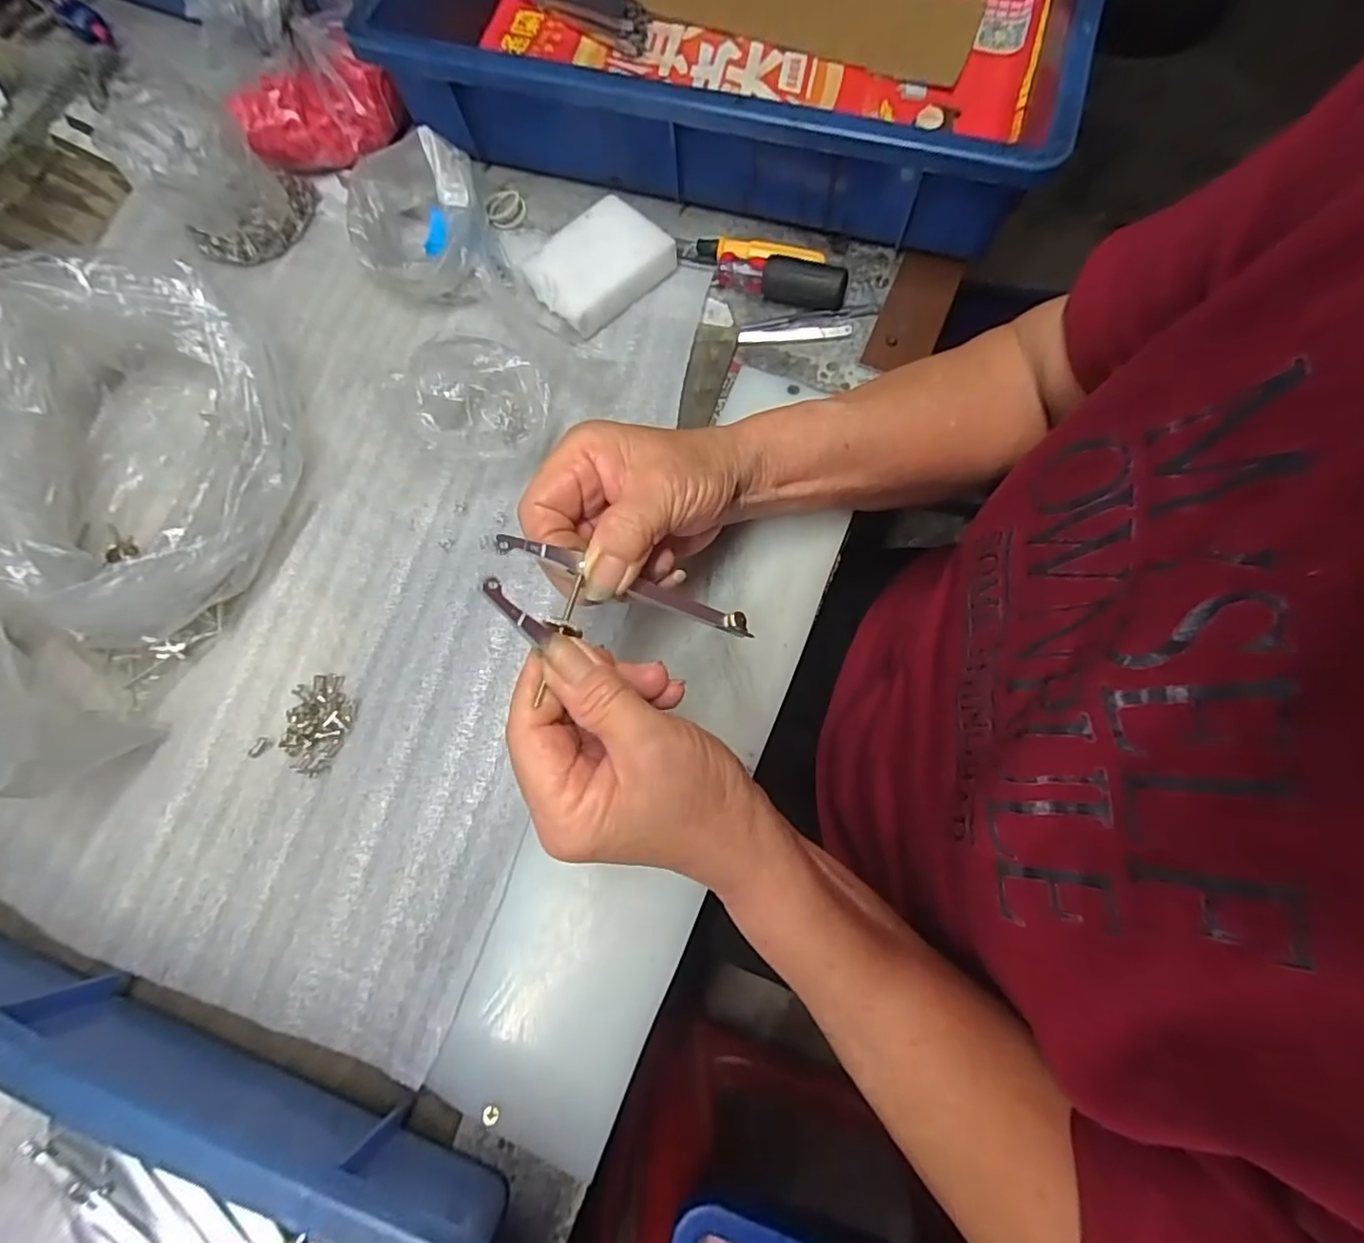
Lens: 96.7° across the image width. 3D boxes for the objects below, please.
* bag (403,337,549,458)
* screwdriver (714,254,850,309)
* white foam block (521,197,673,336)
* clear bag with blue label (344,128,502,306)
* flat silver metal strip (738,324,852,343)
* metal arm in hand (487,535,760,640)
[{"bbox_3d":[-0.120,-0.130,0.359,0.077,0.022,0.075,-12,73,-2],"label":"bag"},{"bbox_3d":[0.061,-0.215,0.378,0.082,0.022,0.020,16,74,7],"label":"screwdriver"},{"bbox_3d":[-0.052,-0.220,0.379,0.081,0.025,0.060,-43,77,-10],"label":"white foam block"},{"bbox_3d":[-0.167,-0.253,0.385,0.082,0.042,0.100,-16,73,-3],"label":"clear bag with blue label"},{"bbox_3d":[0.070,-0.179,0.376,0.069,0.004,0.007,-2,73,1],"label":"flat silver metal strip"},{"bbox_3d":[-0.017,-0.013,0.245,0.117,0.006,0.009,19,70,-33],"label":"metal arm in hand"}]

